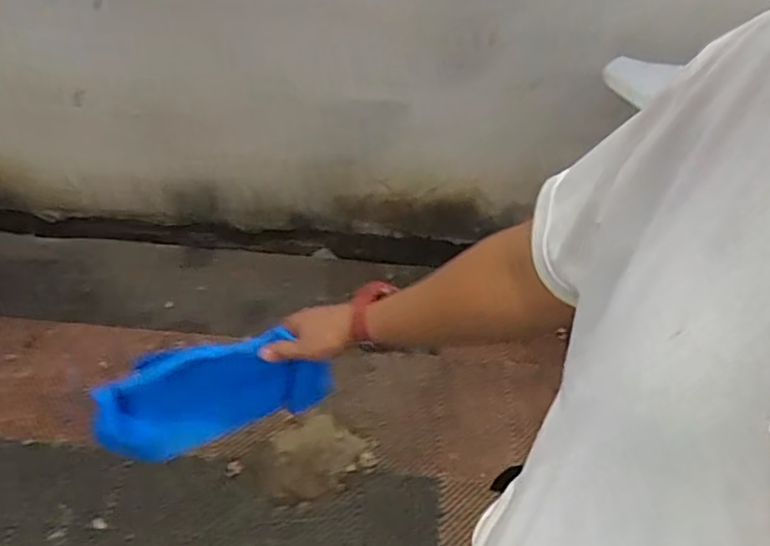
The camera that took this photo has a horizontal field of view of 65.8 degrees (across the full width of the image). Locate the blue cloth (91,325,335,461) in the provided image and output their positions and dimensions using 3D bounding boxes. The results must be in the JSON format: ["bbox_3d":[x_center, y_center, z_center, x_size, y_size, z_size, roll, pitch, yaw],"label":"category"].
[{"bbox_3d":[-0.220,0.152,0.759,0.289,0.130,0.030,-15,20,-2],"label":"blue cloth"}]

